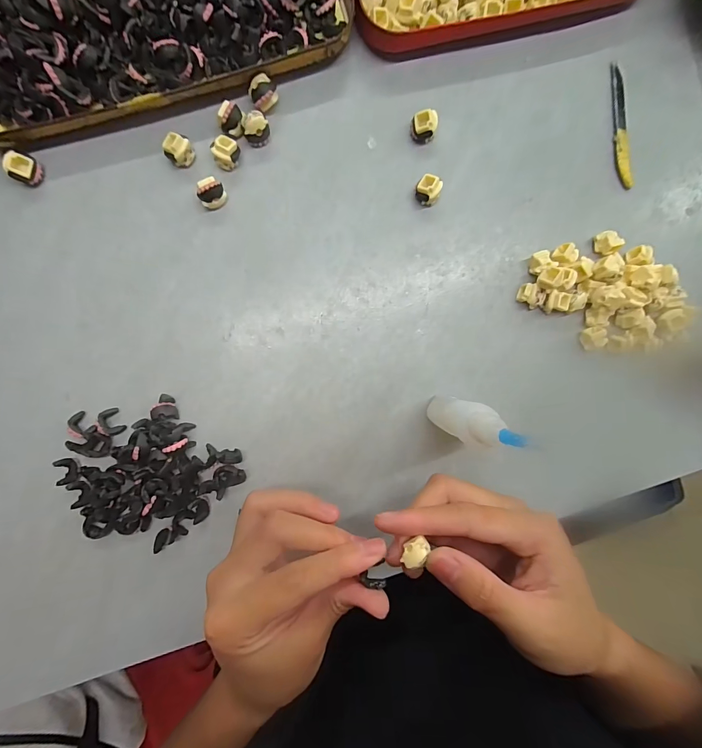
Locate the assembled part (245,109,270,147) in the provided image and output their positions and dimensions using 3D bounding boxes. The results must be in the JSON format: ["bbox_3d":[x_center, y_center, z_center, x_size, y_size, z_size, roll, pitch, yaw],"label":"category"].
[{"bbox_3d":[-0.057,-0.150,0.221,0.013,0.014,0.014,8,92,-5],"label":"assembled part"}]

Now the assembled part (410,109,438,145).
[{"bbox_3d":[0.046,-0.156,0.229,0.015,0.015,0.012,-1,93,-4],"label":"assembled part"}]

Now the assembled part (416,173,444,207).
[{"bbox_3d":[0.050,-0.117,0.232,0.016,0.014,0.014,27,91,-5],"label":"assembled part"}]

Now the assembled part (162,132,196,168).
[{"bbox_3d":[-0.104,-0.136,0.220,0.016,0.016,0.013,-38,95,-2],"label":"assembled part"}]

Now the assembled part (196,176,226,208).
[{"bbox_3d":[-0.085,-0.110,0.223,0.016,0.016,0.013,-33,95,-2],"label":"assembled part"}]

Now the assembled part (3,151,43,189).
[{"bbox_3d":[-0.194,-0.121,0.213,0.014,0.011,0.015,21,91,-5],"label":"assembled part"}]

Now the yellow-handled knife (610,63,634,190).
[{"bbox_3d":[0.182,-0.167,0.243,0.012,0.005,0.081,-7,93,-4],"label":"yellow-handled knife"}]

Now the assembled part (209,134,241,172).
[{"bbox_3d":[-0.077,-0.135,0.222,0.014,0.014,0.016,30,90,-5],"label":"assembled part"}]

